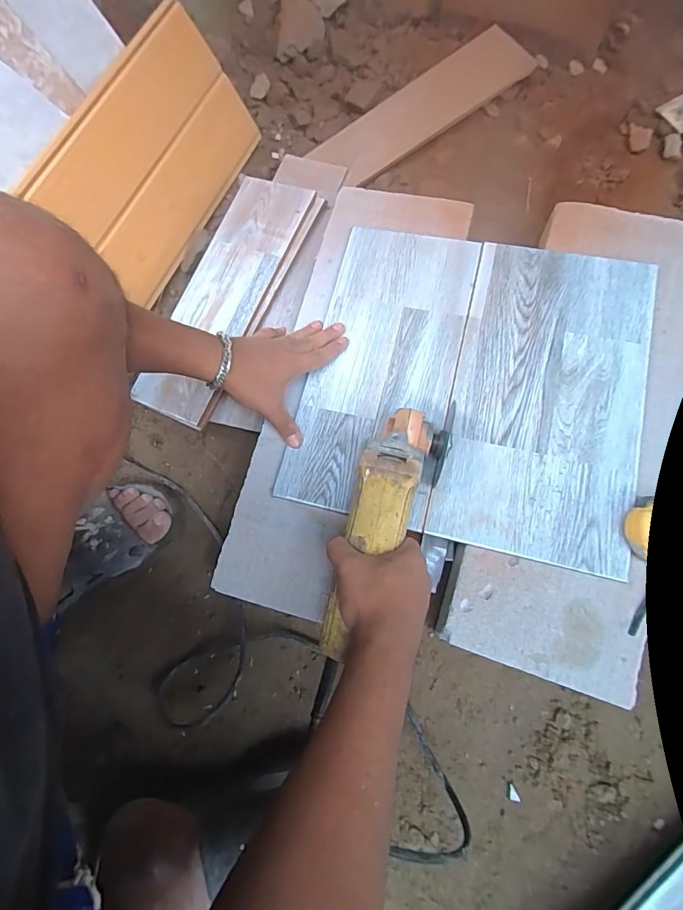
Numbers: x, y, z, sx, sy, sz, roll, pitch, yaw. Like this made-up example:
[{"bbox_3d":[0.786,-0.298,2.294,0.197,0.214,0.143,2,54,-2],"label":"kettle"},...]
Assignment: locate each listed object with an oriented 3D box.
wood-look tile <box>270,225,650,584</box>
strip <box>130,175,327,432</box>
[{"bbox_3d":[0.158,-0.094,0.546,0.391,0.007,0.392,12,76,10],"label":"wood-look tile"},{"bbox_3d":[-0.172,-0.237,0.656,0.142,0.016,0.393,23,82,14],"label":"strip"}]

